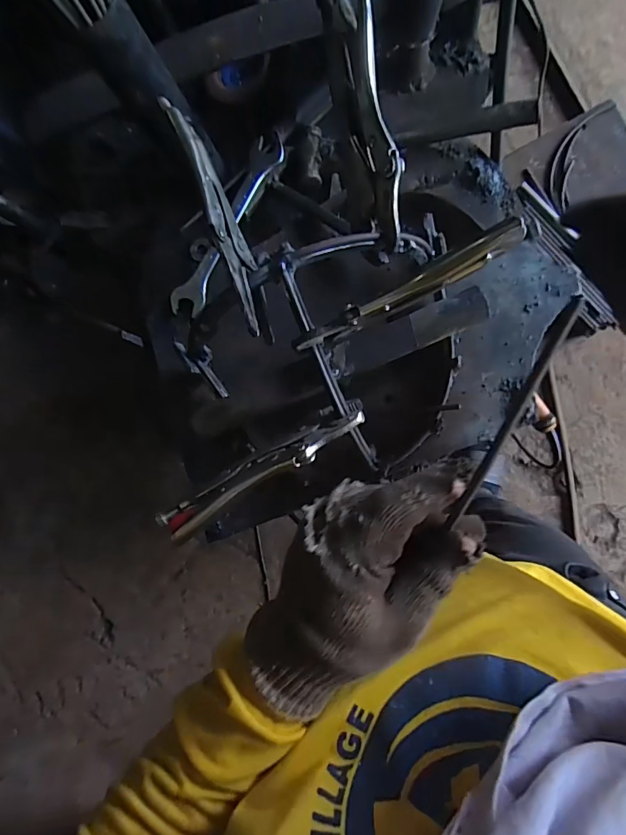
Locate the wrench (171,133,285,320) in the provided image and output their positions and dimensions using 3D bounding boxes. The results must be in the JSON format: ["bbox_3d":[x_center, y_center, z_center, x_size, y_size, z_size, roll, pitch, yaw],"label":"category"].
[{"bbox_3d":[-0.091,-0.209,0.501,0.037,0.017,0.215,29,91,10],"label":"wrench"}]

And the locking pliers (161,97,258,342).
[{"bbox_3d":[-0.073,-0.160,0.366,0.018,0.040,0.204,-23,83,7],"label":"locking pliers"}]

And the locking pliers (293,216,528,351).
[{"bbox_3d":[0.063,-0.087,0.323,0.167,0.035,0.014,-25,84,19],"label":"locking pliers"}]

